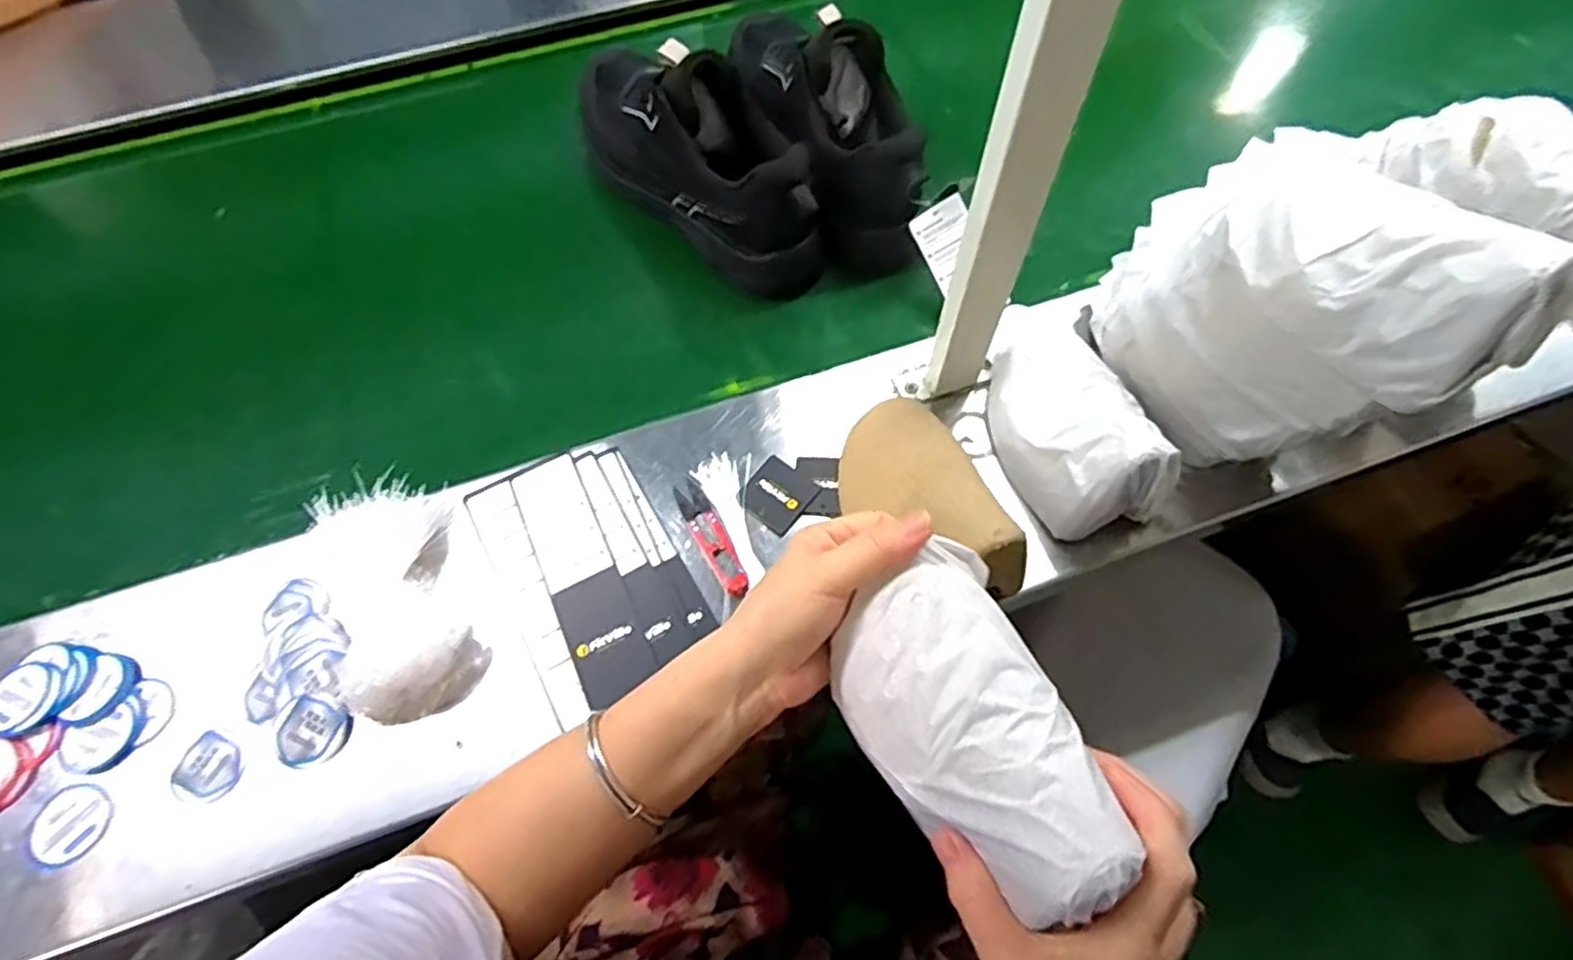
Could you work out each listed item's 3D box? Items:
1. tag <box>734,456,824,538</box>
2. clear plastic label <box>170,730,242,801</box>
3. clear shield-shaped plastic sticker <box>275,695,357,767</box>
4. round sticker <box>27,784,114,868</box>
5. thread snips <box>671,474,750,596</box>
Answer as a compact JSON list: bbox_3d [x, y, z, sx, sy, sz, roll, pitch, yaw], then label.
[{"bbox_3d":[-0.007,0.012,0.560,0.051,0.004,0.050,37,70,17],"label":"tag"},{"bbox_3d":[-0.387,0.195,0.485,0.043,0.004,0.042,31,75,14],"label":"clear plastic label"},{"bbox_3d":[-0.319,0.172,0.488,0.045,0.004,0.041,18,70,-2],"label":"clear shield-shaped plastic sticker"},{"bbox_3d":[-0.467,0.224,0.471,0.046,0.006,0.047,0,64,0],"label":"round sticker"},{"bbox_3d":[-0.057,0.042,0.548,0.024,0.004,0.105,-28,67,-12],"label":"thread snips"}]

